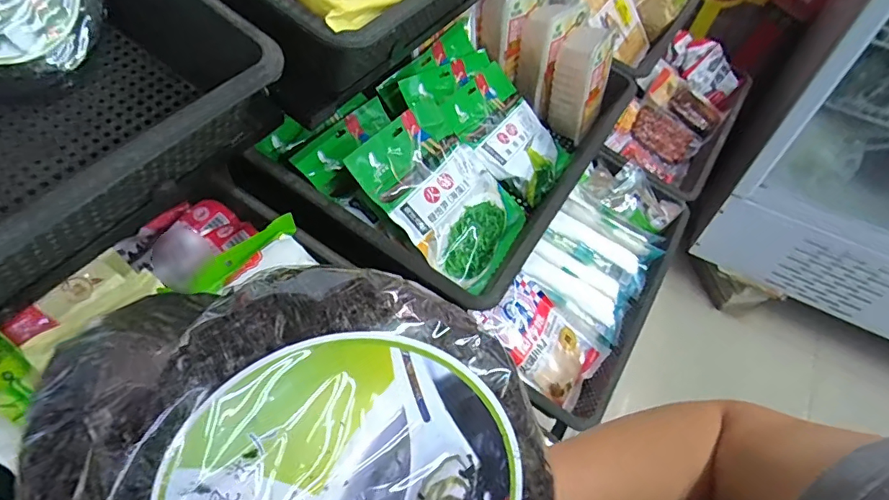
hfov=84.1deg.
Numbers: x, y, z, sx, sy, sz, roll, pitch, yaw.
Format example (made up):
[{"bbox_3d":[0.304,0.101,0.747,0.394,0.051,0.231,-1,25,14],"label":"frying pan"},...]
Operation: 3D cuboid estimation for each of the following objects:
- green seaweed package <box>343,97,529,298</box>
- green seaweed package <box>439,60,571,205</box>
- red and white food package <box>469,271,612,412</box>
[{"bbox_3d":[0.005,-0.074,0.644,0.228,0.026,0.173,48,56,-12],"label":"green seaweed package"},{"bbox_3d":[0.107,-0.192,0.805,0.210,0.024,0.182,41,53,-9],"label":"green seaweed package"},{"bbox_3d":[0.168,0.154,0.839,0.225,0.030,0.148,40,65,-14],"label":"red and white food package"}]

